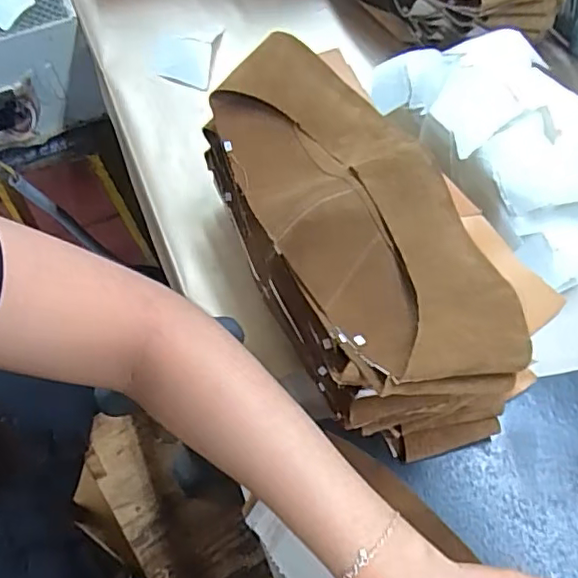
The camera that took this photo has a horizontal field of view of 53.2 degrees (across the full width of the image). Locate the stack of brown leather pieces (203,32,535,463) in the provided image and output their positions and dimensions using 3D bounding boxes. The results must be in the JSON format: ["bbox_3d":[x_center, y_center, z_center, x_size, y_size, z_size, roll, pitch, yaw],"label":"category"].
[{"bbox_3d":[0.046,-0.042,0.465,0.144,0.129,0.341,-22,61,-11],"label":"stack of brown leather pieces"}]

